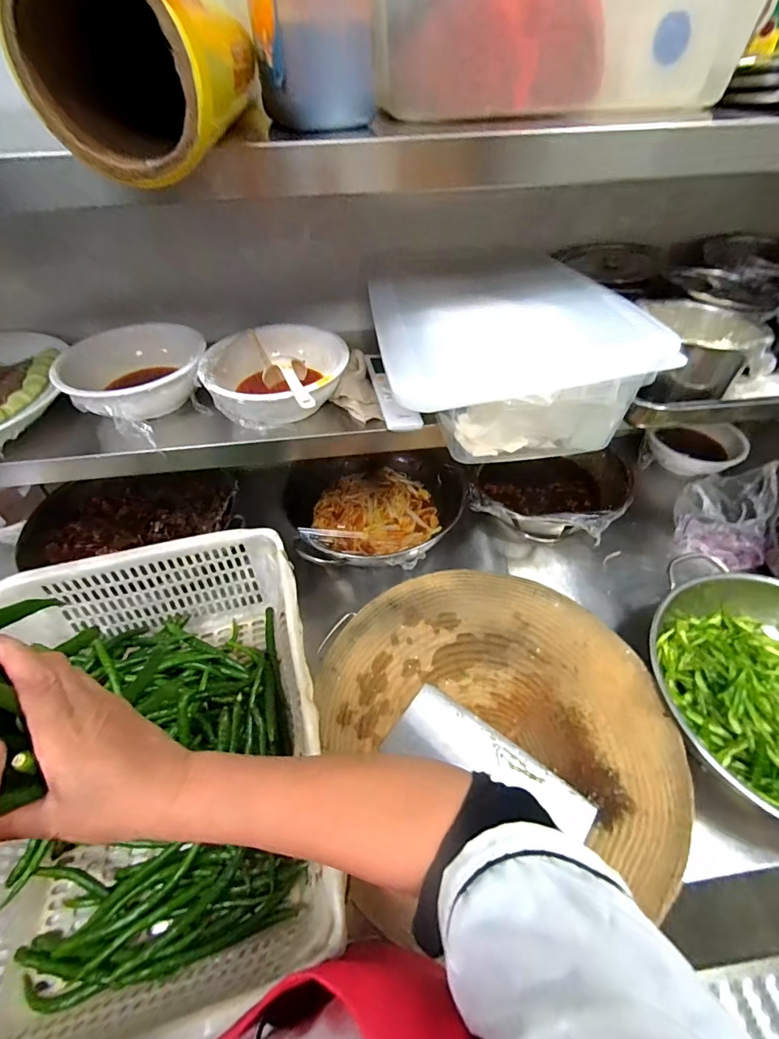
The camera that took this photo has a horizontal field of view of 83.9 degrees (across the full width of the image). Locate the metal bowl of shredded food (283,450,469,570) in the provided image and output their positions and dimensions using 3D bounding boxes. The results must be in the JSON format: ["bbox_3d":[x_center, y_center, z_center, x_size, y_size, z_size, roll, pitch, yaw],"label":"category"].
[{"bbox_3d":[-0.029,-0.037,0.847,0.327,0.090,0.309,-1,48,1],"label":"metal bowl of shredded food"}]

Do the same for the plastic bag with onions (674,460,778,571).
[{"bbox_3d":[0.615,-0.006,0.780,0.169,0.138,0.160,-33,55,-25],"label":"plastic bag with onions"}]

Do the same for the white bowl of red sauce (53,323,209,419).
[{"bbox_3d":[-0.349,-0.199,0.605,0.191,0.069,0.163,-24,52,-19],"label":"white bowl of red sauce"}]

